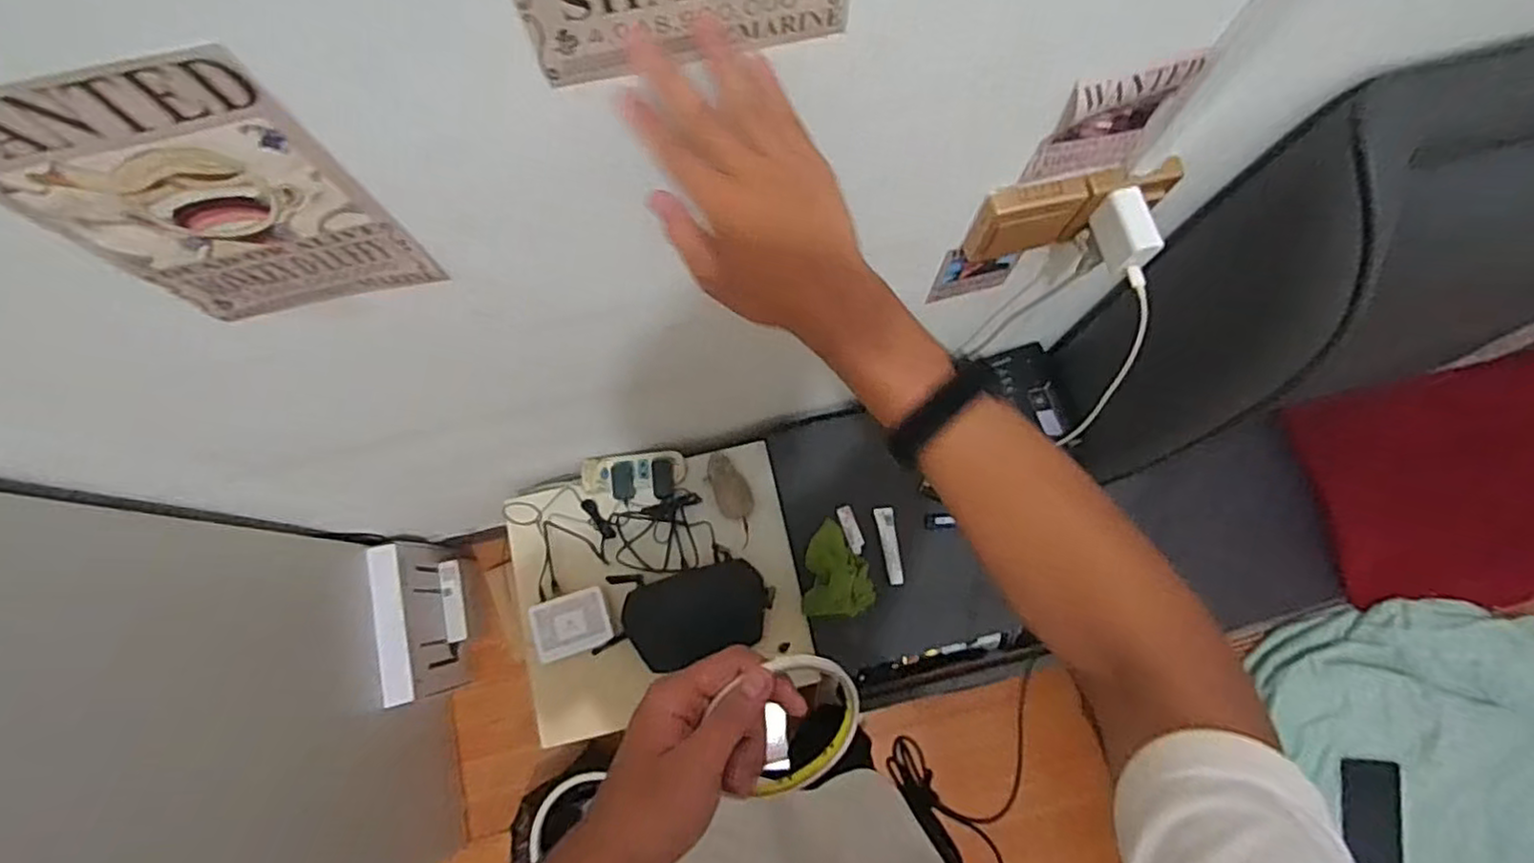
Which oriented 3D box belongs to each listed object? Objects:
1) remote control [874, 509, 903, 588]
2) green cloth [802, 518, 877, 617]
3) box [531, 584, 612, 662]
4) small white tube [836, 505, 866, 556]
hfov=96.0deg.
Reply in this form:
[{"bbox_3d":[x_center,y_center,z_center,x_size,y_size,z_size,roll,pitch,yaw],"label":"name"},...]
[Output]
[{"bbox_3d":[0.198,0.182,1.099,0.030,0.011,0.122,-12,76,-2],"label":"remote control"},{"bbox_3d":[0.116,0.214,1.078,0.106,0.066,0.146,4,76,2],"label":"green cloth"},{"bbox_3d":[-0.306,0.300,1.081,0.121,0.021,0.091,-19,77,-4],"label":"box"},{"bbox_3d":[0.136,0.158,1.110,0.025,0.009,0.079,-18,77,-4],"label":"small white tube"}]

